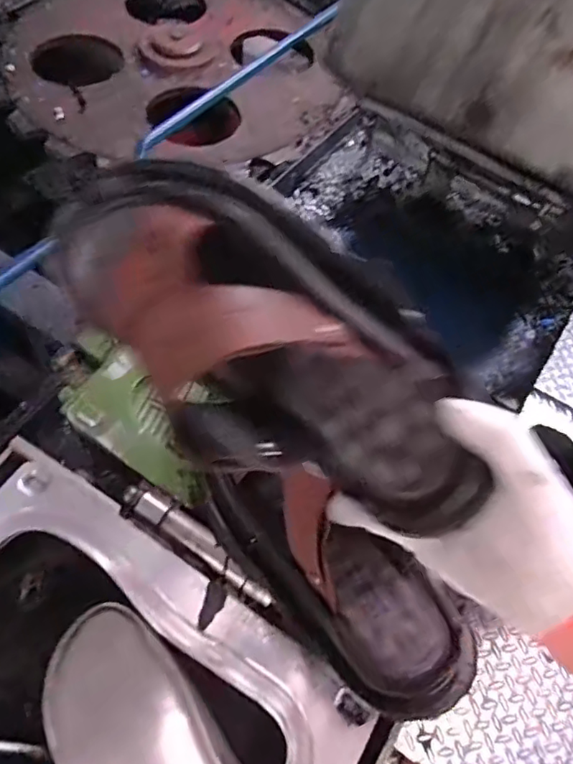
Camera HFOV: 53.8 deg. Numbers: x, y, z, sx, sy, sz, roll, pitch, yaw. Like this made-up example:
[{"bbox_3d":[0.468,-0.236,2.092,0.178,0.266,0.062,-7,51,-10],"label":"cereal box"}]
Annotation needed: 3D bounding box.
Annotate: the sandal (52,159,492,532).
[{"bbox_3d":[-0.017,-0.026,0.336,0.293,0.134,0.080,39,27,13],"label":"sandal"}]

